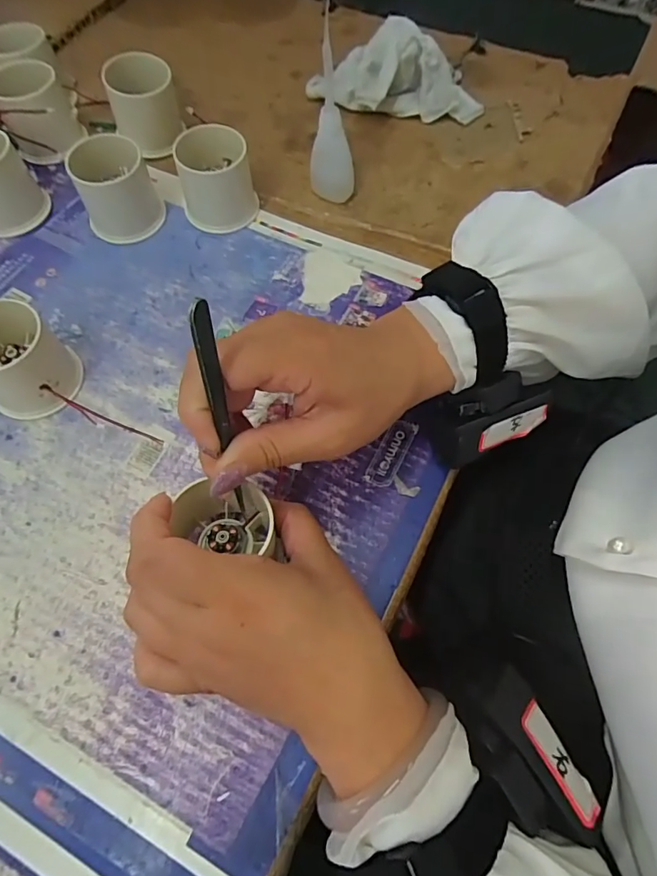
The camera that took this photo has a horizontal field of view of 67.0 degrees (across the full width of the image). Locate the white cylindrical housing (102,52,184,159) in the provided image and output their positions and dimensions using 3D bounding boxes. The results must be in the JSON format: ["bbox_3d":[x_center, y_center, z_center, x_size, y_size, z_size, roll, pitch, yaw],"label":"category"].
[{"bbox_3d":[-0.145,-0.261,0.395,0.048,0.058,0.048,0,65,0],"label":"white cylindrical housing"}]

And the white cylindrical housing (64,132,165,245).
[{"bbox_3d":[-0.156,-0.184,0.364,0.055,0.050,0.055,0,65,0],"label":"white cylindrical housing"}]

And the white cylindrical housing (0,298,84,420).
[{"bbox_3d":[-0.186,-0.046,0.300,0.061,0.047,0.054,40,71,17],"label":"white cylindrical housing"}]

